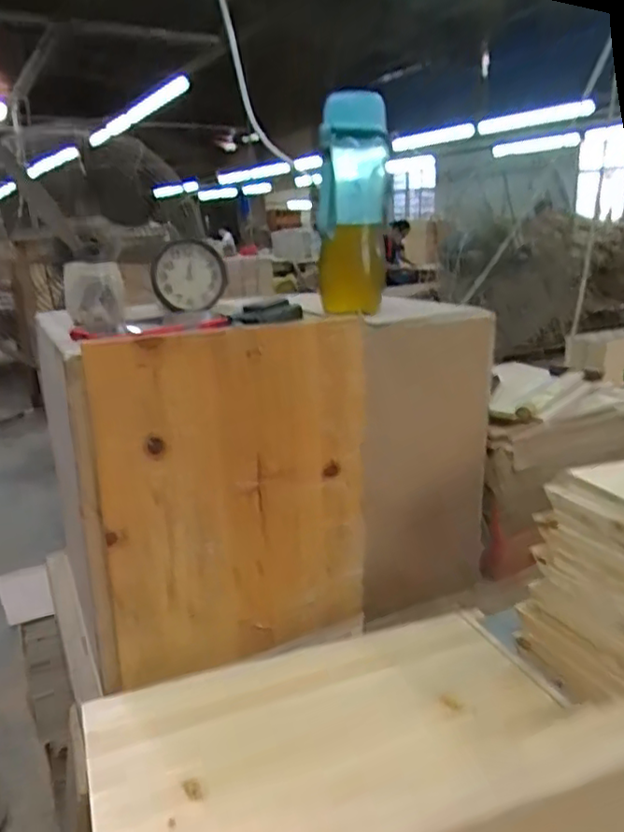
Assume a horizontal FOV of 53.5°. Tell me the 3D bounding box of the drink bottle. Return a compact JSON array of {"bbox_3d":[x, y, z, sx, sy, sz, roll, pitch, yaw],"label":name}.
[{"bbox_3d":[0.047,-0.239,0.719,0.076,0.234,0.083,1,18,7],"label":"drink bottle"}]

